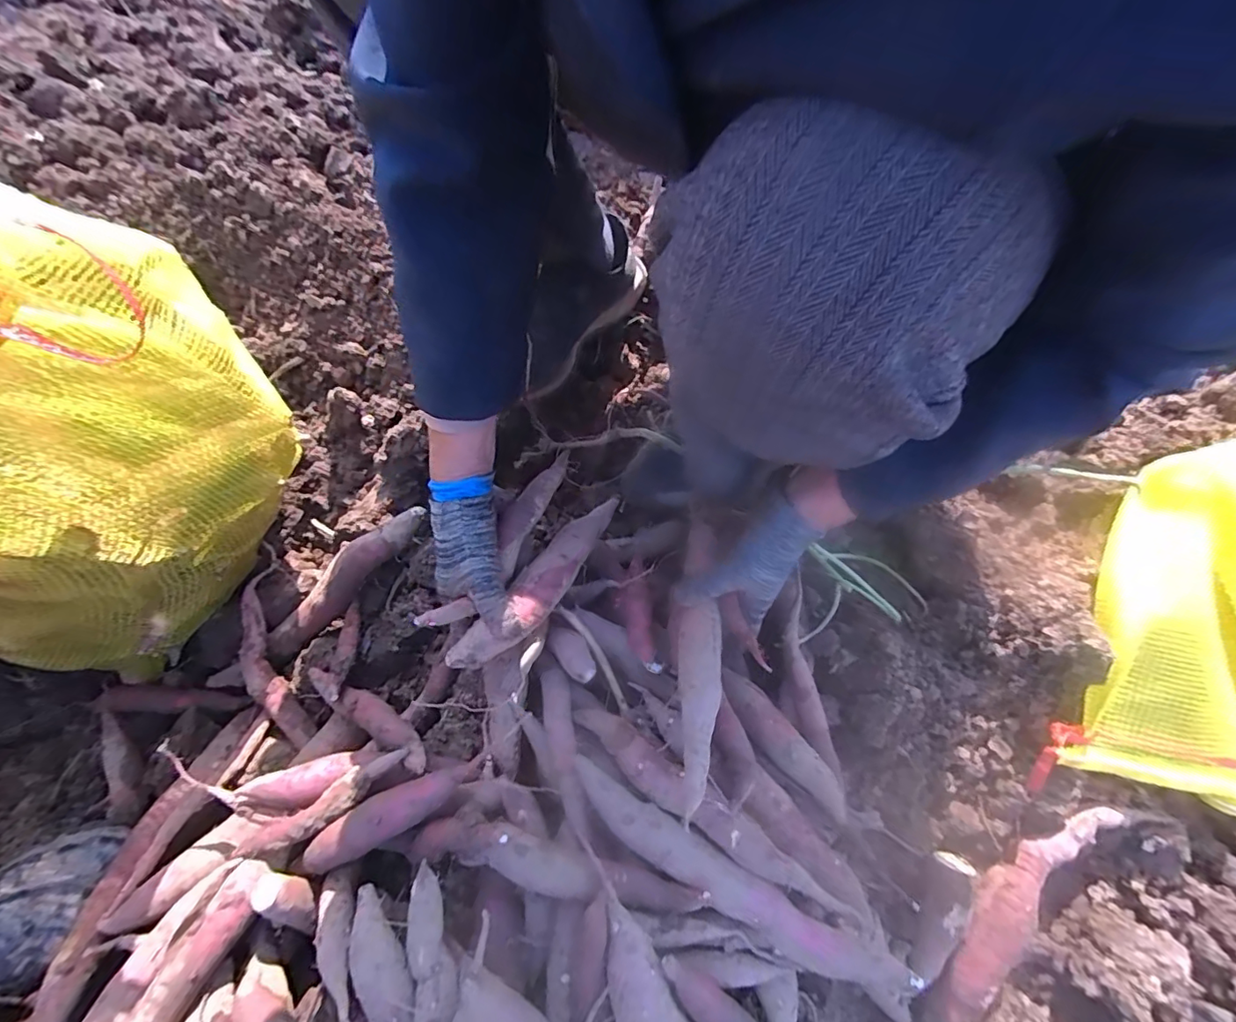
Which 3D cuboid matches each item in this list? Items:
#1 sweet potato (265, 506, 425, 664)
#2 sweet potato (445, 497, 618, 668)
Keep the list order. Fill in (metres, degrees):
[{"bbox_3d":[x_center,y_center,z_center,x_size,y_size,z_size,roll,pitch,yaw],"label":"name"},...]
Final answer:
[{"bbox_3d":[-0.275,0.065,0.545,0.038,0.036,0.192,42,87,14],"label":"sweet potato"},{"bbox_3d":[-0.057,0.051,0.477,0.042,0.036,0.215,32,50,10],"label":"sweet potato"}]

